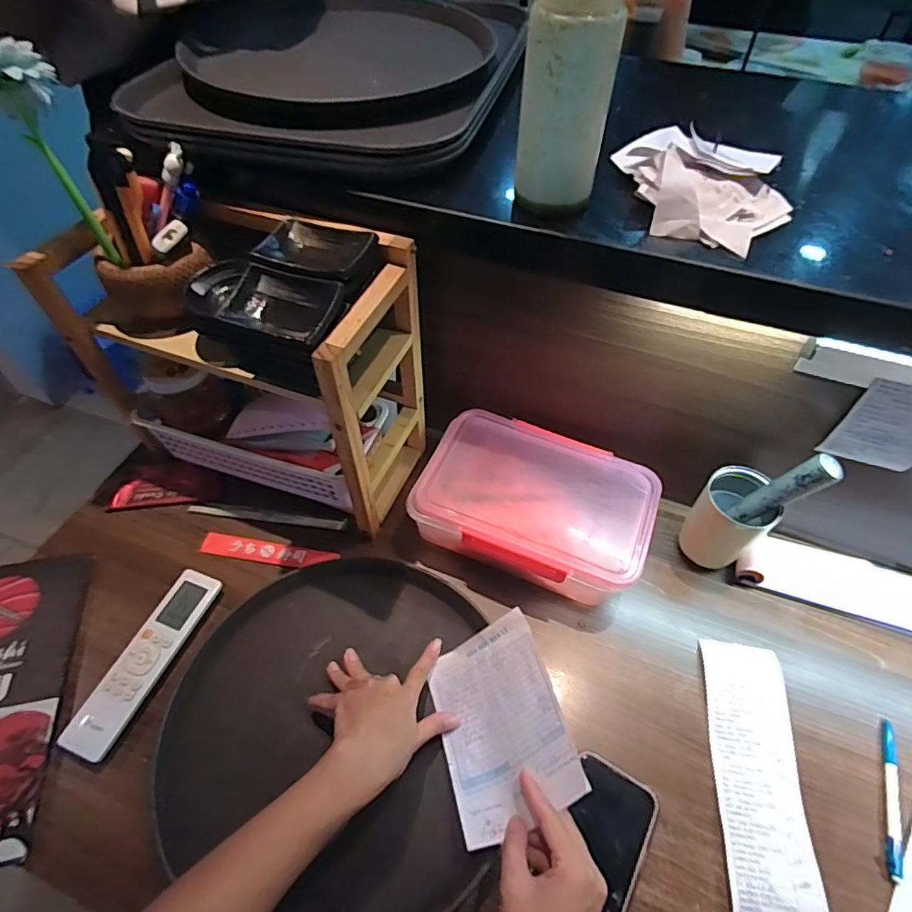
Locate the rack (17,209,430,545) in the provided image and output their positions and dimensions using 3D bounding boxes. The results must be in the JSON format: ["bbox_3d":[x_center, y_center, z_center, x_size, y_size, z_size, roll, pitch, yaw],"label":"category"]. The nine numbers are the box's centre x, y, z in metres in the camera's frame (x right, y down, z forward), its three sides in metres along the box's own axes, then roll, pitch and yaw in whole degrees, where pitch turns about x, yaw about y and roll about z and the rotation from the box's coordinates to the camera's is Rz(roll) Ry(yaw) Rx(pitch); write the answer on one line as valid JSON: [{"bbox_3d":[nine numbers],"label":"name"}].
[{"bbox_3d":[-0.227,-0.100,0.604,0.341,0.313,0.157,18,55,13],"label":"rack"}]

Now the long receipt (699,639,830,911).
[{"bbox_3d":[0.289,0.305,0.502,0.077,0.008,0.245,8,54,6],"label":"long receipt"}]

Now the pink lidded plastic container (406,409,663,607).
[{"bbox_3d":[0.090,0.066,0.626,0.255,0.083,0.181,19,56,13],"label":"pink lidded plastic container"}]

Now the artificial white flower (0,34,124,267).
[{"bbox_3d":[-0.369,-0.264,0.467,0.067,0.163,0.071,-9,54,-7],"label":"artificial white flower"}]

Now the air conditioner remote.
[{"bbox_3d":[-0.325,0.211,0.557,0.051,0.022,0.193,17,55,12],"label":"air conditioner remote"}]

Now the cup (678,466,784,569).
[{"bbox_3d":[0.304,0.075,0.594,0.075,0.107,0.072,0,53,0],"label":"cup"}]

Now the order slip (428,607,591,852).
[{"bbox_3d":[0.041,0.246,0.495,0.119,0.024,0.173,-37,38,13],"label":"order slip"}]

